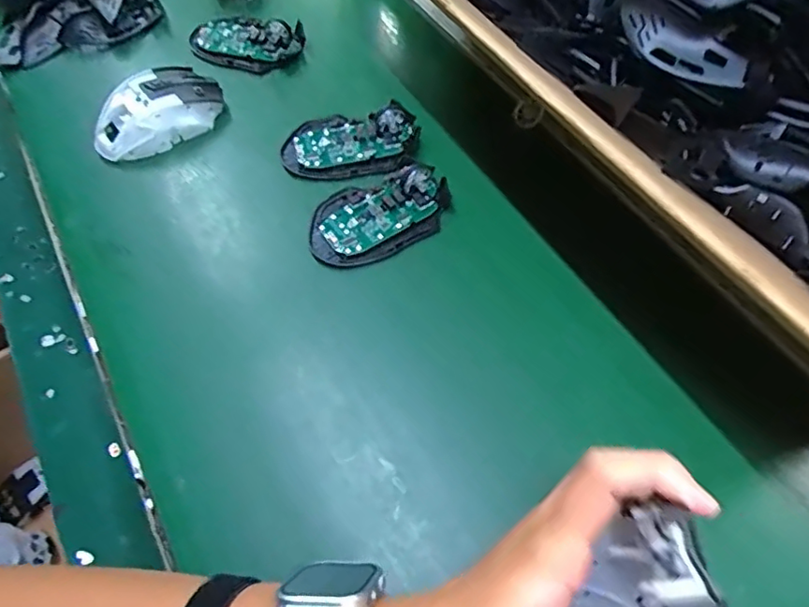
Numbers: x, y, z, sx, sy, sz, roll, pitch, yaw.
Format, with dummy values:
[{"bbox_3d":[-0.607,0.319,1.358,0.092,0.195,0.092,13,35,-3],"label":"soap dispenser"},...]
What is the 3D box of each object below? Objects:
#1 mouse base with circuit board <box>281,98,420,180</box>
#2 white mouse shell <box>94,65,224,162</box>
[{"bbox_3d":[-0.046,-0.138,0.483,0.113,0.024,0.057,-5,59,-1],"label":"mouse base with circuit board"},{"bbox_3d":[-0.214,-0.166,0.497,0.111,0.035,0.061,-29,62,-14],"label":"white mouse shell"}]

